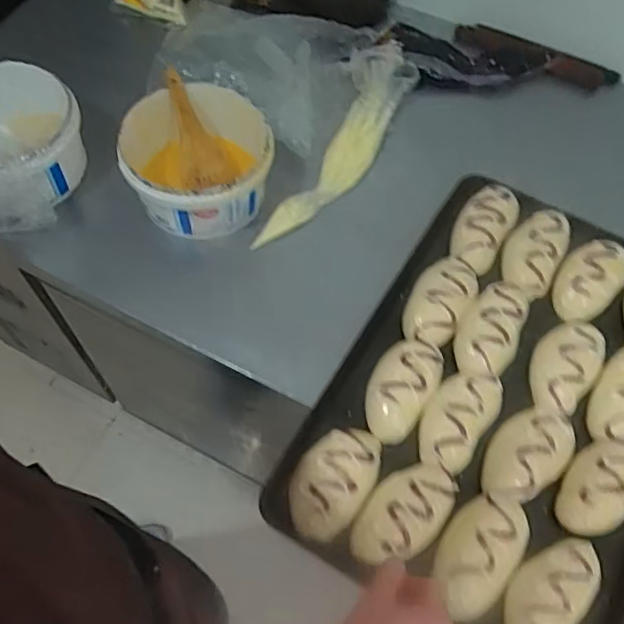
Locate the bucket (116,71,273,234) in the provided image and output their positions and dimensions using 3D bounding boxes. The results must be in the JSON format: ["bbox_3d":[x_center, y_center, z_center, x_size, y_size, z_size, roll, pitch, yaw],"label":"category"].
[{"bbox_3d":[-0.175,-0.225,0.907,0.225,0.110,0.209,1,61,-2],"label":"bucket"}]

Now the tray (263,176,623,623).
[{"bbox_3d":[0.261,0.103,0.773,0.417,0.052,0.584,29,64,13],"label":"tray"}]

